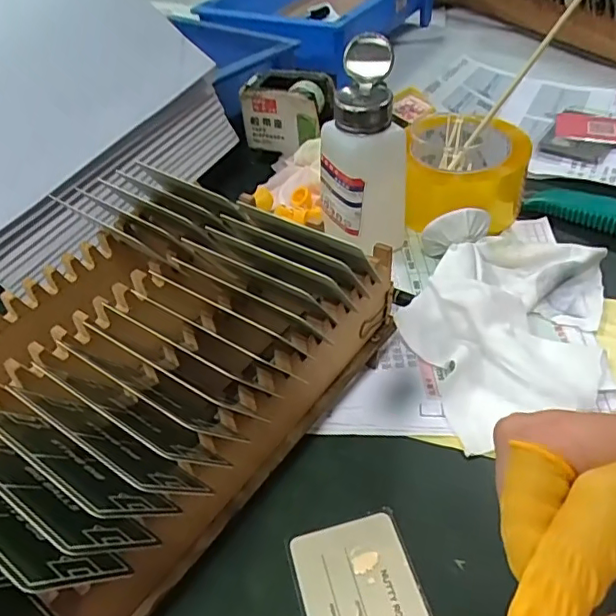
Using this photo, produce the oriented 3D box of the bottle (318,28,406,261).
[{"bbox_3d":[0.039,-0.105,0.405,0.058,0.146,0.050,-24,46,-20],"label":"bottle"}]

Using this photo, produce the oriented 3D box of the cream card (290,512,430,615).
[{"bbox_3d":[0.027,0.140,0.261,0.054,0.004,0.084,-13,44,-9],"label":"cream card"}]

